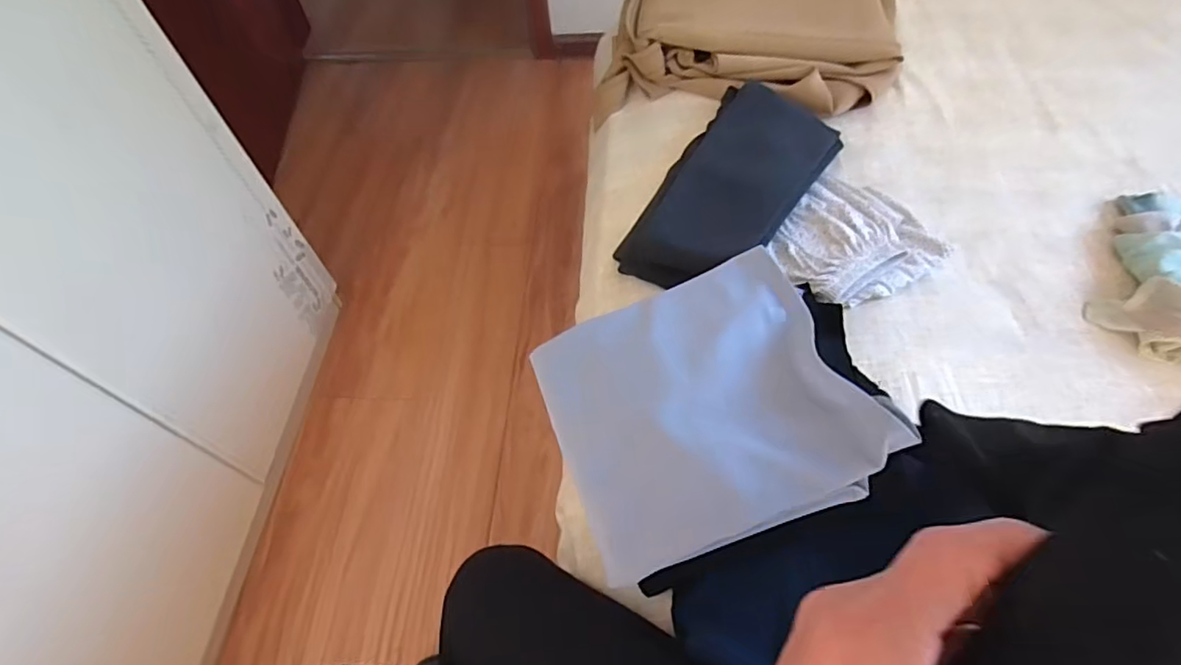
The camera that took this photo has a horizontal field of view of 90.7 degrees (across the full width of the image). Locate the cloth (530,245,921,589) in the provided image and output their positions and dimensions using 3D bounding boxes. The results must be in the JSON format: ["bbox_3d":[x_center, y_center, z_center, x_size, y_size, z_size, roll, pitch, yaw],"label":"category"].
[{"bbox_3d":[0.106,0.063,0.548,0.276,0.032,0.247,-23,63,-4],"label":"cloth"}]

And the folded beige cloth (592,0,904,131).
[{"bbox_3d":[0.253,-0.494,0.910,0.428,0.087,0.366,10,65,13],"label":"folded beige cloth"}]

